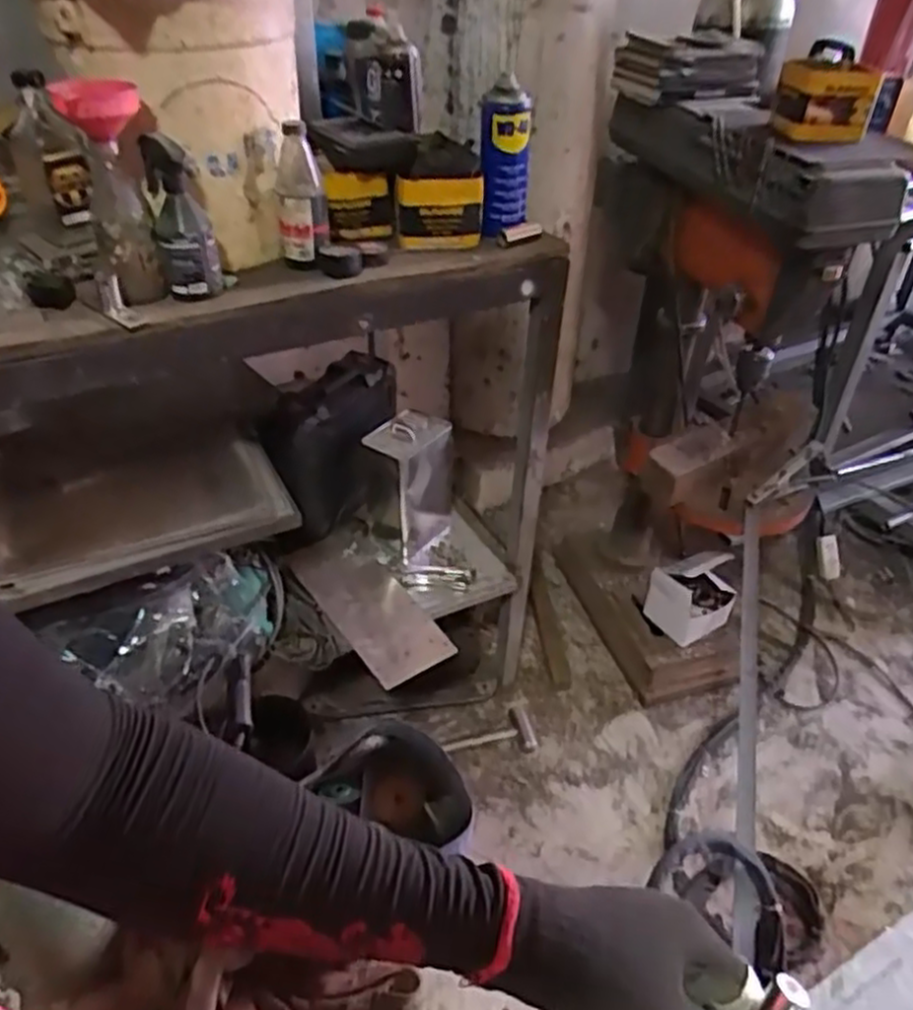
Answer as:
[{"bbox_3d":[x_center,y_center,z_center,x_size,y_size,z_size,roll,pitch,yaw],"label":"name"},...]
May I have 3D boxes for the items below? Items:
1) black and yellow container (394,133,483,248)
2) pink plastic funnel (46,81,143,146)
[{"bbox_3d":[-0.024,-0.409,0.992,0.112,0.119,0.069,-4,39,-4],"label":"black and yellow container"},{"bbox_3d":[-0.366,-0.403,0.768,0.084,0.055,0.076,-15,41,-18],"label":"pink plastic funnel"}]

